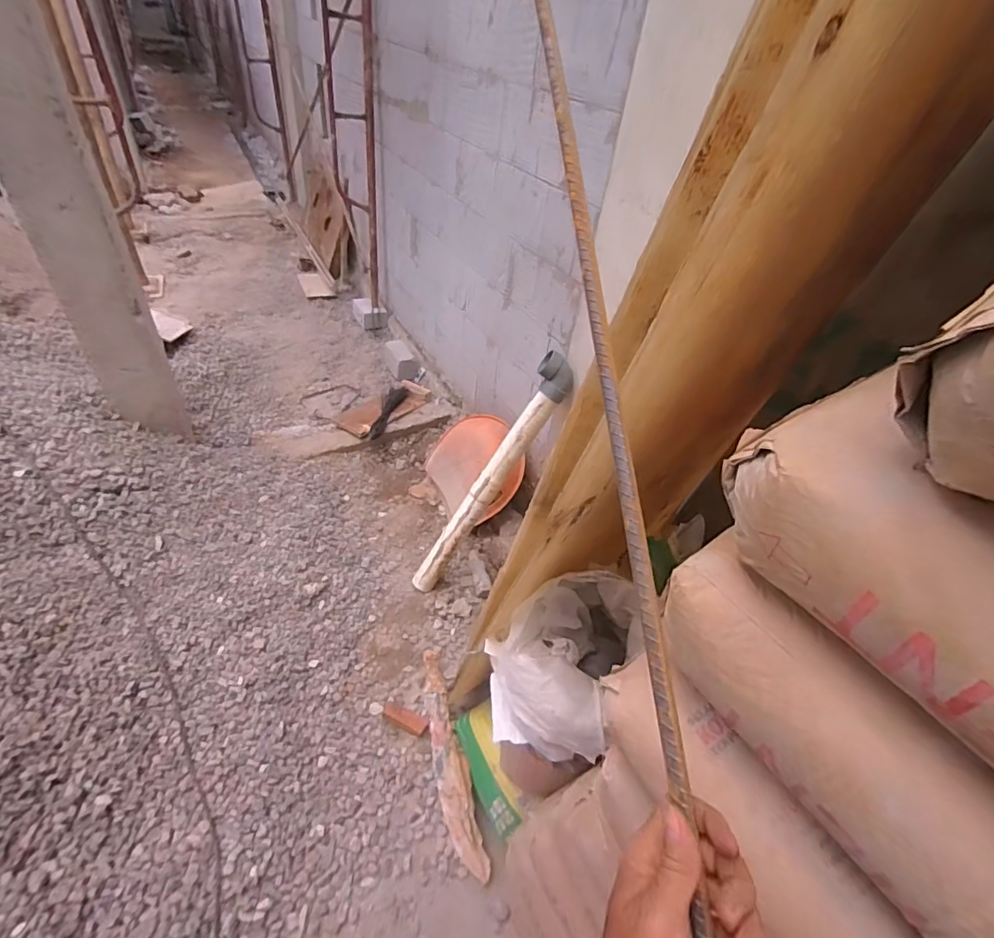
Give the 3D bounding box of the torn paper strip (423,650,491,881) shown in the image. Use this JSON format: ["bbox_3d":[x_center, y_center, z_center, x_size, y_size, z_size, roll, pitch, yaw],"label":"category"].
[{"bbox_3d":[-0.133,0.744,1.344,0.081,0.090,0.576,-8,44,-17],"label":"torn paper strip"}]

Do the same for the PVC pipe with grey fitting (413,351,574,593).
[{"bbox_3d":[-0.050,0.083,1.599,0.096,0.811,0.079,44,19,33],"label":"PVC pipe with grey fitting"}]

